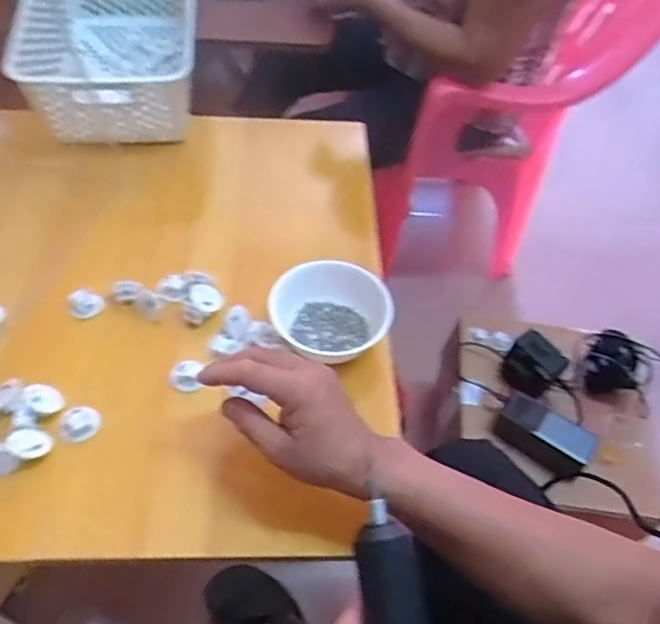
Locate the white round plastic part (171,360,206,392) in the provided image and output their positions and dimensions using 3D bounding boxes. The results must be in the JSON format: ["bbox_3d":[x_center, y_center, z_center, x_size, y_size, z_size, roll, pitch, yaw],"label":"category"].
[{"bbox_3d":[-0.135,0.058,0.576,0.031,0.010,0.032,3,51,-3],"label":"white round plastic part"}]

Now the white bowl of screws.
[{"bbox_3d":[0.000,0.006,0.600,0.116,0.048,0.108,3,51,-3],"label":"white bowl of screws"}]

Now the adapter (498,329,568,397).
[{"bbox_3d":[0.300,0.079,0.906,0.054,0.069,0.079,-35,62,-29],"label":"adapter"}]

